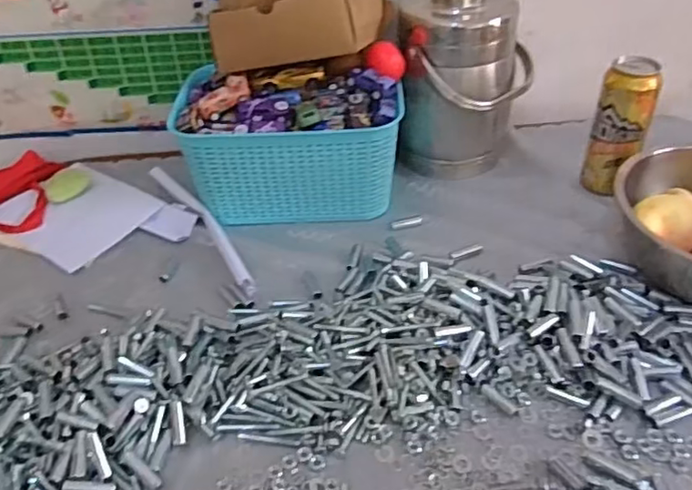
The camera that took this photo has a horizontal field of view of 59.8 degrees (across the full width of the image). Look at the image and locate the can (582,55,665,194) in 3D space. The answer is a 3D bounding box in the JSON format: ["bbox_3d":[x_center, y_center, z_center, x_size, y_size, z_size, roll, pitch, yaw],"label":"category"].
[{"bbox_3d":[0.340,-0.144,0.748,0.064,0.163,0.056,16,44,22],"label":"can"}]

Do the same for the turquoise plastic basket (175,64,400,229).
[{"bbox_3d":[-0.069,-0.125,0.776,0.274,0.136,0.151,-4,40,-1],"label":"turquoise plastic basket"}]

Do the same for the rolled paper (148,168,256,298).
[{"bbox_3d":[-0.182,-0.032,0.758,0.027,0.019,0.296,-25,44,-24],"label":"rolled paper"}]

